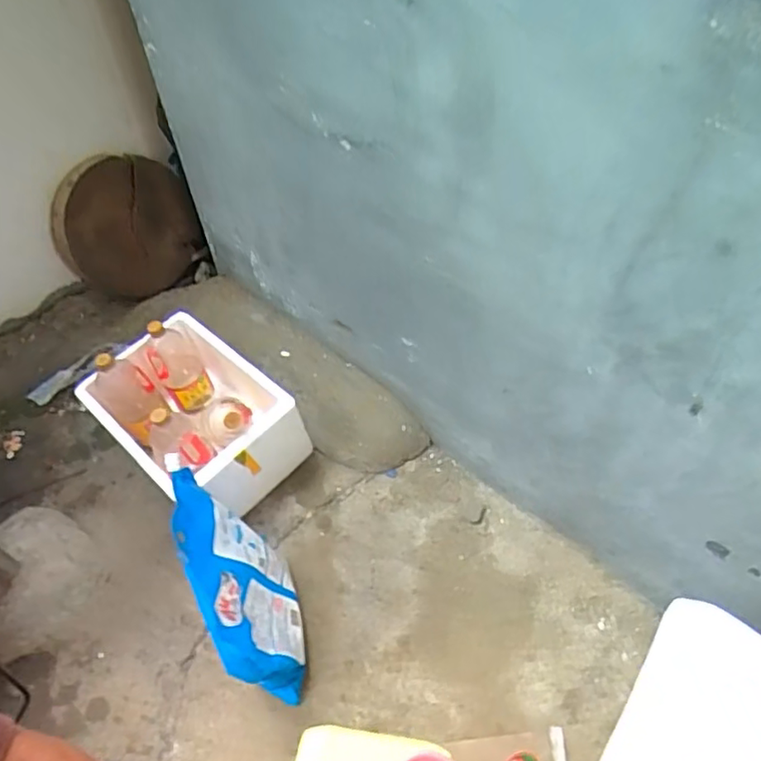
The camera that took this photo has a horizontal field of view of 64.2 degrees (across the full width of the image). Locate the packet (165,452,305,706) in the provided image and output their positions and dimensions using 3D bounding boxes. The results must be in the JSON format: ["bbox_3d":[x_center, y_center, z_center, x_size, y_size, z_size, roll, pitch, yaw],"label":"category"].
[{"bbox_3d":[-0.249,0.364,1.121,0.150,0.380,0.344,-16,51,-11],"label":"packet"}]

